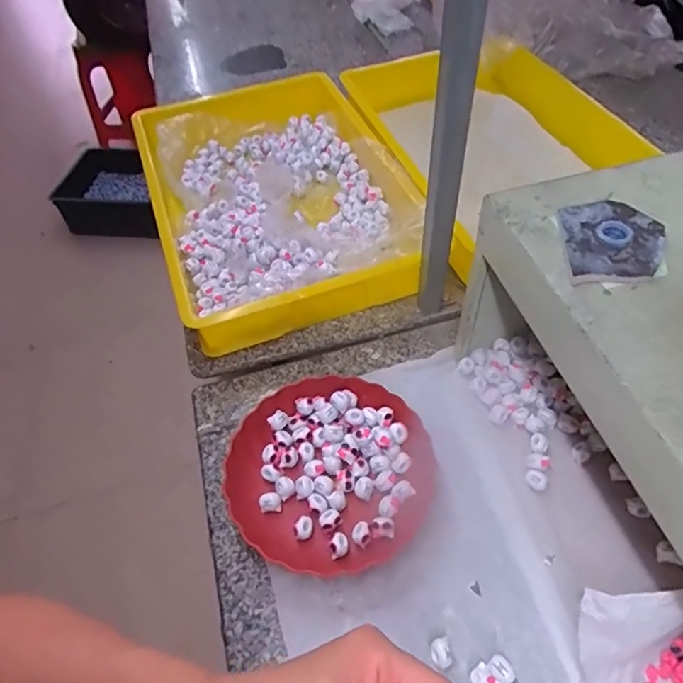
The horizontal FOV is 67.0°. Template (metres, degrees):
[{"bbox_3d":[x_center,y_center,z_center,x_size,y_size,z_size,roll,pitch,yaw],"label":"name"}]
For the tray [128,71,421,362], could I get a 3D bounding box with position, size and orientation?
[{"bbox_3d":[-0.125,-0.275,0.927,0.397,0.105,0.601,-18,54,-9],"label":"tray"}]

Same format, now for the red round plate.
[{"bbox_3d":[-0.010,0.155,0.638,0.237,0.047,0.240,-2,53,3],"label":"red round plate"}]

